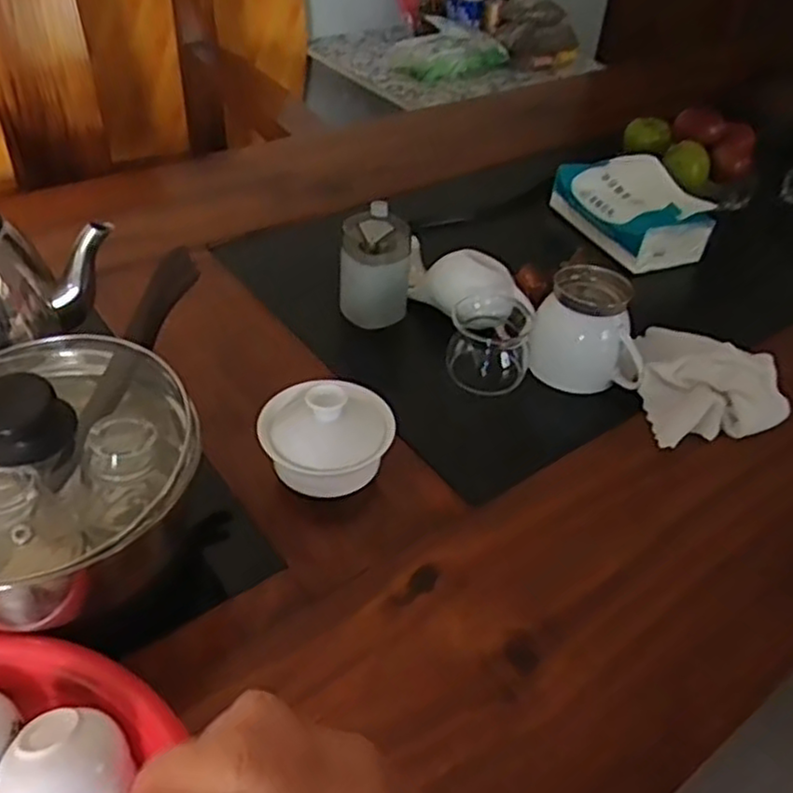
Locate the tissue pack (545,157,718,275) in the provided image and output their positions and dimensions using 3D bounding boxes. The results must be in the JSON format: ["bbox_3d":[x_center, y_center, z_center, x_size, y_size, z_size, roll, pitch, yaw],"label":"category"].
[{"bbox_3d":[0.244,-0.200,0.766,0.088,0.065,0.160,-14,43,-20],"label":"tissue pack"}]

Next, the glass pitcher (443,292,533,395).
[{"bbox_3d":[0.075,-0.045,0.585,0.064,0.054,0.068,12,41,10],"label":"glass pitcher"}]

